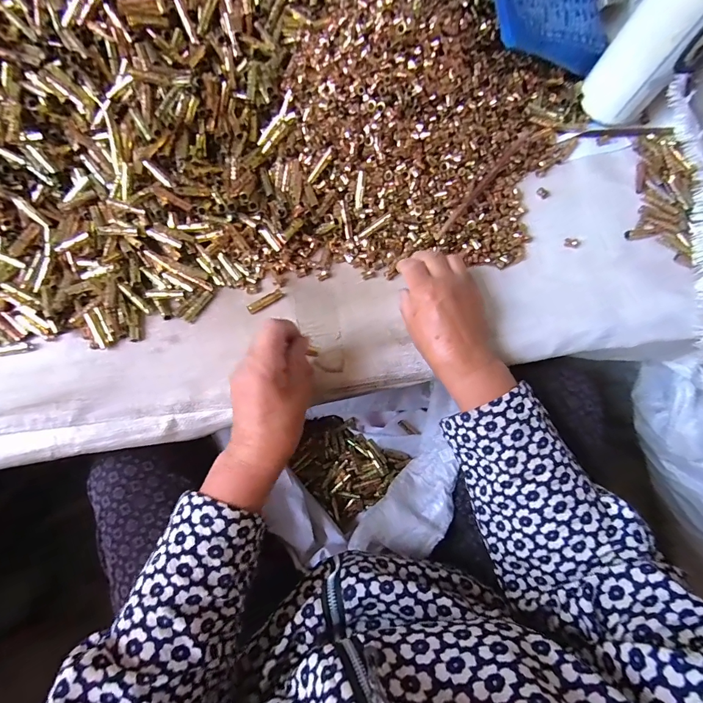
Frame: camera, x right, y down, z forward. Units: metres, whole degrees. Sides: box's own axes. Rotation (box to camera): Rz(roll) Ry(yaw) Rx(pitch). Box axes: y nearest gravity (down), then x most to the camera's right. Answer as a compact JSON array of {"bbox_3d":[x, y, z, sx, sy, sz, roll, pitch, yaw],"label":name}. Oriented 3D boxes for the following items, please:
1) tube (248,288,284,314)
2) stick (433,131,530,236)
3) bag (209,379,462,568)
[{"bbox_3d":[-0.090,-0.053,0.401,0.040,0.010,0.012,-34,76,-9],"label":"tube"},{"bbox_3d":[0.144,-0.186,0.418,0.009,0.009,0.174,39,78,11],"label":"stick"},{"bbox_3d":[-0.002,0.163,0.507,0.239,0.168,0.188,-11,73,-2],"label":"bag"}]

